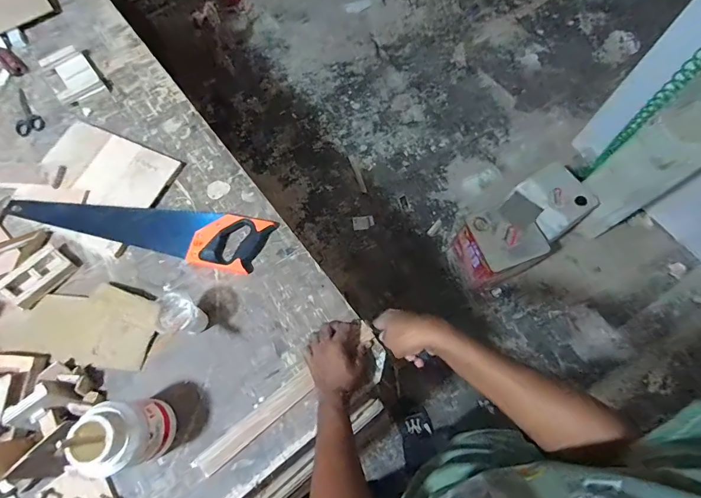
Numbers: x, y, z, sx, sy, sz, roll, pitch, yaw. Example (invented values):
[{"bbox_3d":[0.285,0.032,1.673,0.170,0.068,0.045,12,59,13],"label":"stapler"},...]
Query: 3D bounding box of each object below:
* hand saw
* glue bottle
[{"bbox_3d":[-0.416,-0.040,0.748,0.507,0.035,0.113,8,69,2],"label":"hand saw"},{"bbox_3d":[-0.332,0.274,0.565,0.080,0.164,0.096,-27,71,-11],"label":"glue bottle"}]

